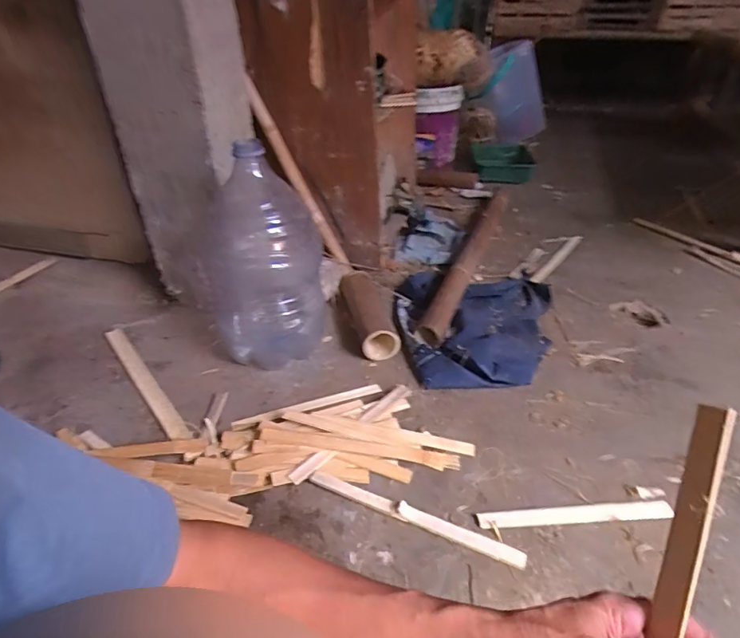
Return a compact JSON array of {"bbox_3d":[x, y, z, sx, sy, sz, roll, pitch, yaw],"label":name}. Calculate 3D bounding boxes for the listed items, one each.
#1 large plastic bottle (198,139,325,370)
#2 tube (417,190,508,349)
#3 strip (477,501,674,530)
[{"bbox_3d":[-0.245,-0.133,1.048,0.257,0.430,0.281,-14,37,-16],"label":"large plastic bottle"},{"bbox_3d":[0.300,-0.203,1.380,0.060,0.060,0.880,13,38,20],"label":"tube"},{"bbox_3d":[0.322,0.308,0.742,0.299,0.004,0.032,-3,36,0],"label":"strip"}]

